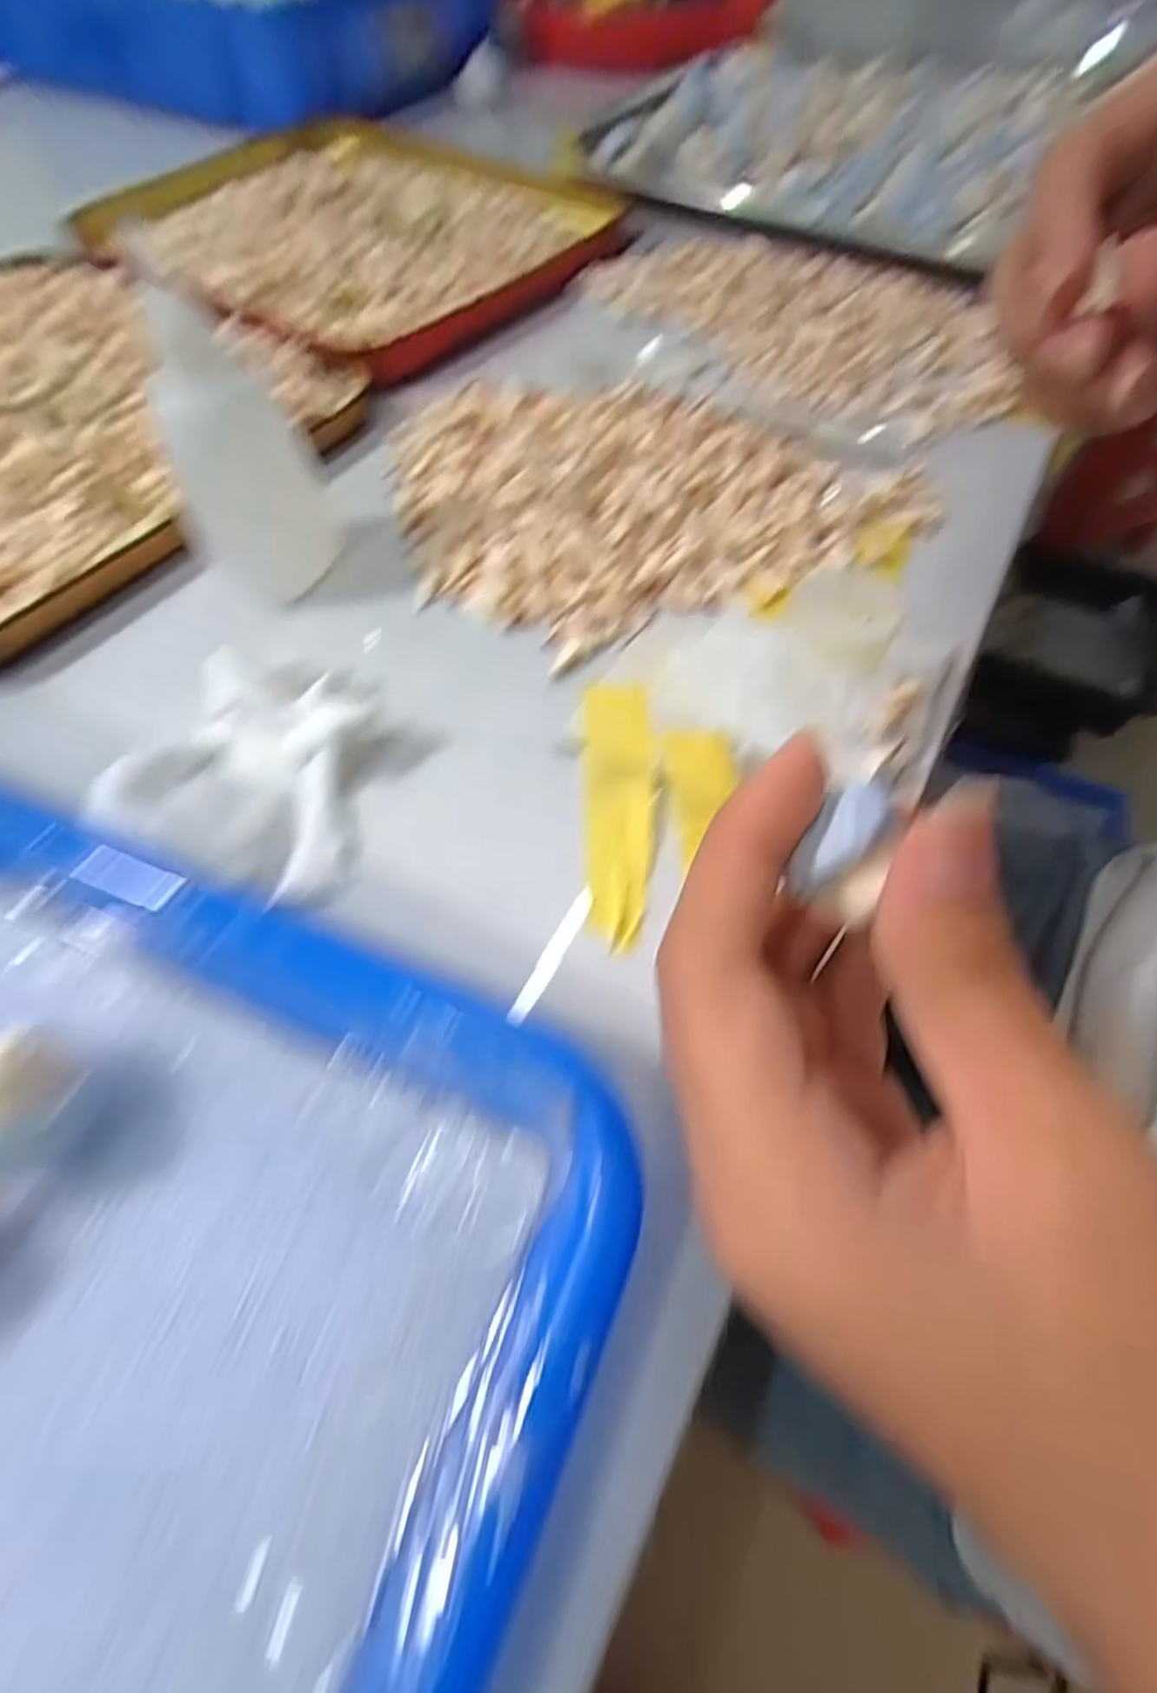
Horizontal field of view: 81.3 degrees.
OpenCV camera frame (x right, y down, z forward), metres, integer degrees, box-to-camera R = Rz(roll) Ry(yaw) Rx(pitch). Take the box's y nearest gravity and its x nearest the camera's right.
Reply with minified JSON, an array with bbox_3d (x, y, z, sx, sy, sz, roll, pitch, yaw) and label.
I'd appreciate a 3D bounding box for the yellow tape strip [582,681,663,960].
[{"bbox_3d":[0.012,-0.012,0.187,0.020,0.004,0.081,-1,65,1],"label":"yellow tape strip"}]

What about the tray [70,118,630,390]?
[{"bbox_3d":[-0.132,-0.344,0.372,0.308,0.021,0.202,36,67,20],"label":"tray"}]

